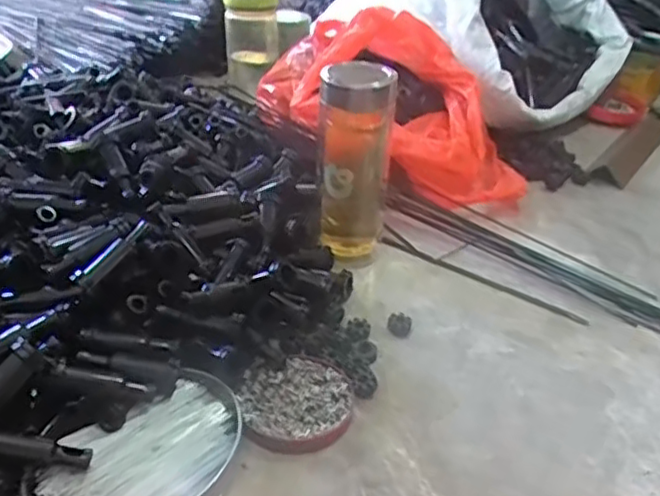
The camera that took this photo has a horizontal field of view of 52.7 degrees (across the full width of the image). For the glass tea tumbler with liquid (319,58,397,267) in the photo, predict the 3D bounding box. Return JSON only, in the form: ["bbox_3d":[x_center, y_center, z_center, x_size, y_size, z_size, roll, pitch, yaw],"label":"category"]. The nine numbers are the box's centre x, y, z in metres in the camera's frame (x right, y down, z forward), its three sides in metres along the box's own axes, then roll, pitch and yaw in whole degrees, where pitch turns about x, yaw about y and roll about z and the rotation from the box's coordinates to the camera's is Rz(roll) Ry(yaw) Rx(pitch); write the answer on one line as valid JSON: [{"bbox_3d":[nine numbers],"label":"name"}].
[{"bbox_3d":[0.020,-0.071,0.600,0.061,0.181,0.067,3,32,-2],"label":"glass tea tumbler with liquid"}]

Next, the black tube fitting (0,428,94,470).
[{"bbox_3d":[-0.171,0.113,0.381,0.067,0.009,0.012,22,27,-20],"label":"black tube fitting"}]

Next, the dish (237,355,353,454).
[{"bbox_3d":[-0.024,0.107,0.468,0.076,0.014,0.077,3,32,-2],"label":"dish"}]

